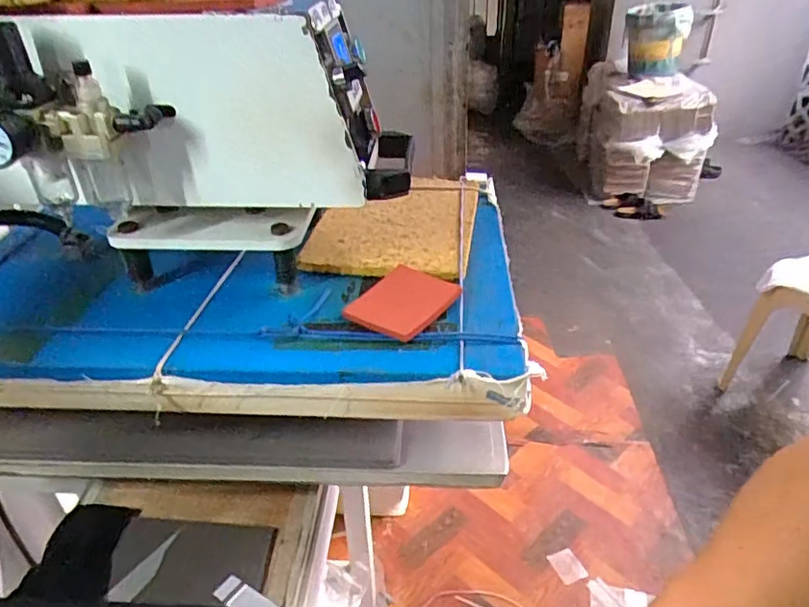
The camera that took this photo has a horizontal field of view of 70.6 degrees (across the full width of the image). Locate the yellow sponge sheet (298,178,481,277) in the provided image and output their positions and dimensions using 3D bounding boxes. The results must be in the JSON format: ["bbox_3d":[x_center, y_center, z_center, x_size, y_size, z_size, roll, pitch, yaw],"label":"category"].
[{"bbox_3d":[-0.006,-0.101,0.683,0.173,0.016,0.235,4,34,9],"label":"yellow sponge sheet"}]

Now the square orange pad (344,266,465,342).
[{"bbox_3d":[0.001,-0.004,0.538,0.076,0.015,0.094,23,41,33],"label":"square orange pad"}]

